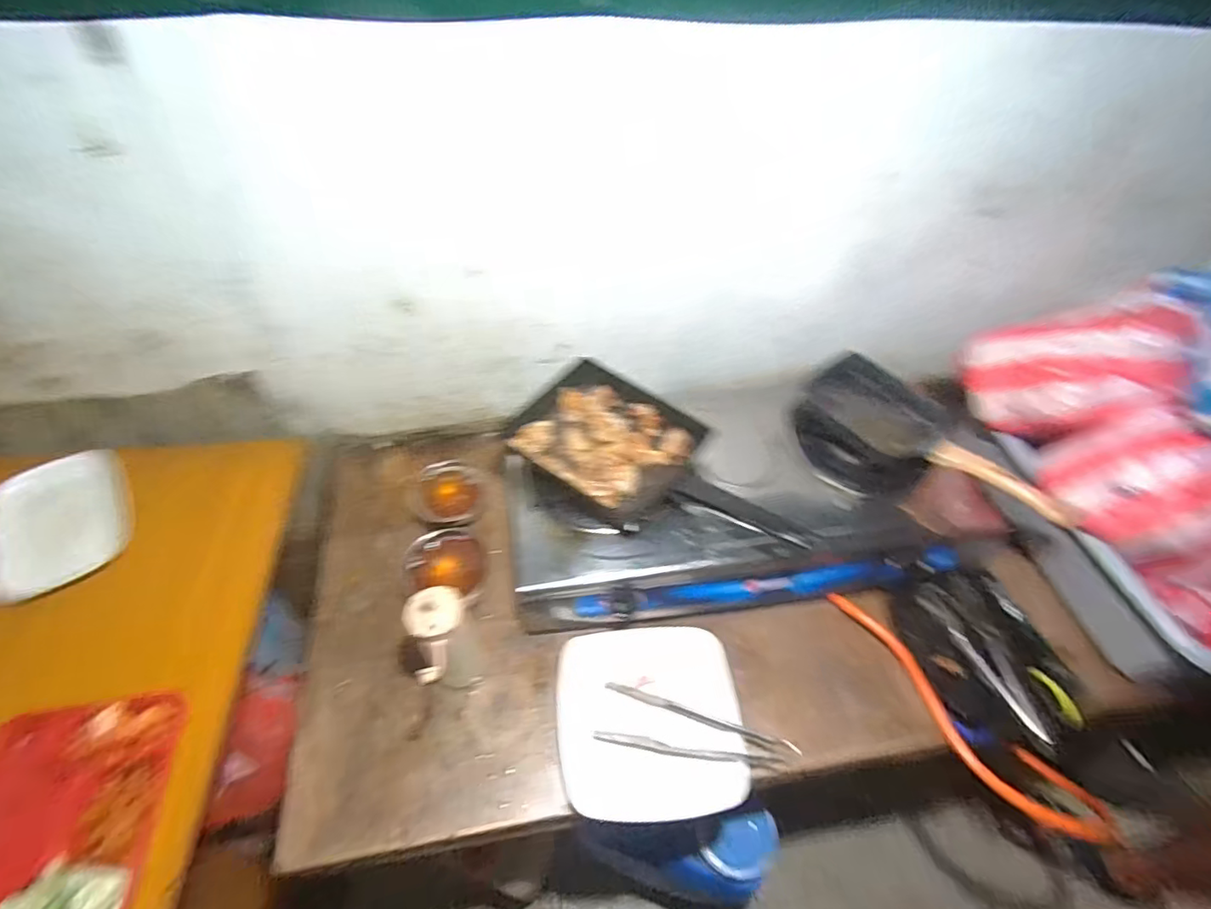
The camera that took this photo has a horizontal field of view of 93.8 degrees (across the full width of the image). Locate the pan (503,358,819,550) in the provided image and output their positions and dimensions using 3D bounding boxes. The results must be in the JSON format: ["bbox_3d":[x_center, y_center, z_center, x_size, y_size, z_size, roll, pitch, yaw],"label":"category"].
[{"bbox_3d":[0.057,0.013,0.804,0.408,0.052,0.221,38,58,25],"label":"pan"}]

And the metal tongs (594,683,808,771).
[{"bbox_3d":[0.113,0.343,0.711,0.237,0.030,0.067,9,51,4],"label":"metal tongs"}]

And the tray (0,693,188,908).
[{"bbox_3d":[-0.554,0.371,0.571,0.197,0.050,0.222,-8,53,-6],"label":"tray"}]

